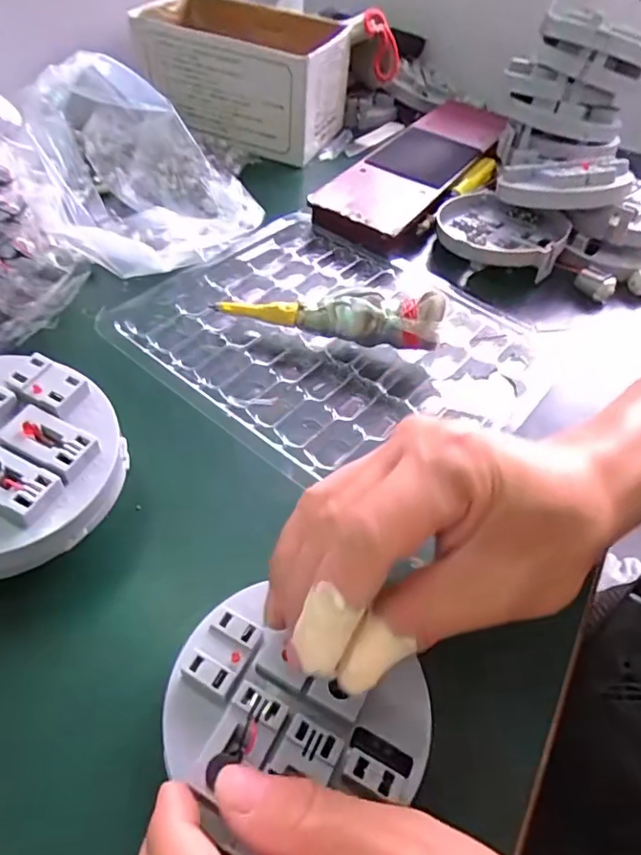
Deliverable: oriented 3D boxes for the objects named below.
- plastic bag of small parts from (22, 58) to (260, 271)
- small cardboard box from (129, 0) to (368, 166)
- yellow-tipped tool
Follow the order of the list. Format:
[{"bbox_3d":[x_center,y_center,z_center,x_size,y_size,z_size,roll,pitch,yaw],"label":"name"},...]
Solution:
[{"bbox_3d":[-0.139,-0.224,0.426,0.159,0.094,0.209,-10,53,-12],"label":"plastic bag of small parts"},{"bbox_3d":[-0.071,-0.369,0.551,0.188,0.086,0.162,23,54,14],"label":"small cardboard box"},{"bbox_3d":[0.003,-0.076,0.351,0.144,0.044,0.024,14,52,7],"label":"yellow-tipped tool"}]

